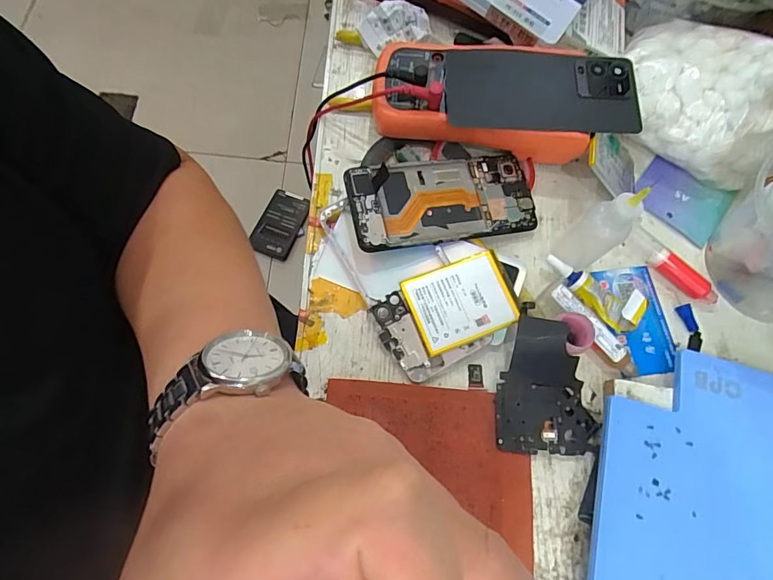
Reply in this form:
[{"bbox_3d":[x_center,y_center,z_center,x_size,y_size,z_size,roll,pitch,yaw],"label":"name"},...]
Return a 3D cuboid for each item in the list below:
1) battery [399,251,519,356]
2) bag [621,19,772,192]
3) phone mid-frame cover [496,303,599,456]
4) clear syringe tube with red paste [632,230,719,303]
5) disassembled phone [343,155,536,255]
[{"bbox_3d":[0.057,0.009,0.347,0.078,0.009,0.060,-19,72,-8],"label":"battery"},{"bbox_3d":[0.278,-0.172,0.399,0.149,0.073,0.109,30,70,7],"label":"bag"},{"bbox_3d":[0.120,0.070,0.333,0.073,0.021,0.094,7,82,-7],"label":"phone mid-frame cover"},{"bbox_3d":[0.241,-0.018,0.382,0.080,0.015,0.015,43,74,12],"label":"clear syringe tube with red paste"},{"bbox_3d":[0.047,-0.072,0.370,0.153,0.011,0.070,-9,75,-15],"label":"disassembled phone"}]

